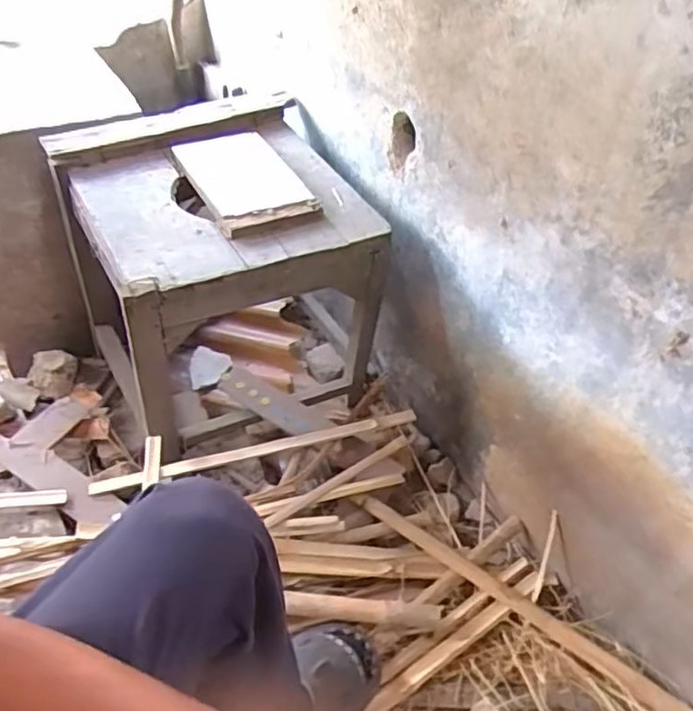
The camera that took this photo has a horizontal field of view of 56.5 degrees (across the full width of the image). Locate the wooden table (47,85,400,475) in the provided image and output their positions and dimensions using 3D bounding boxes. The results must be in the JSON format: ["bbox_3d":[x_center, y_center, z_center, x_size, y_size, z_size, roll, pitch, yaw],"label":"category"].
[{"bbox_3d":[-0.214,-0.137,1.153,0.415,0.424,0.440,-21,50,-22],"label":"wooden table"}]

